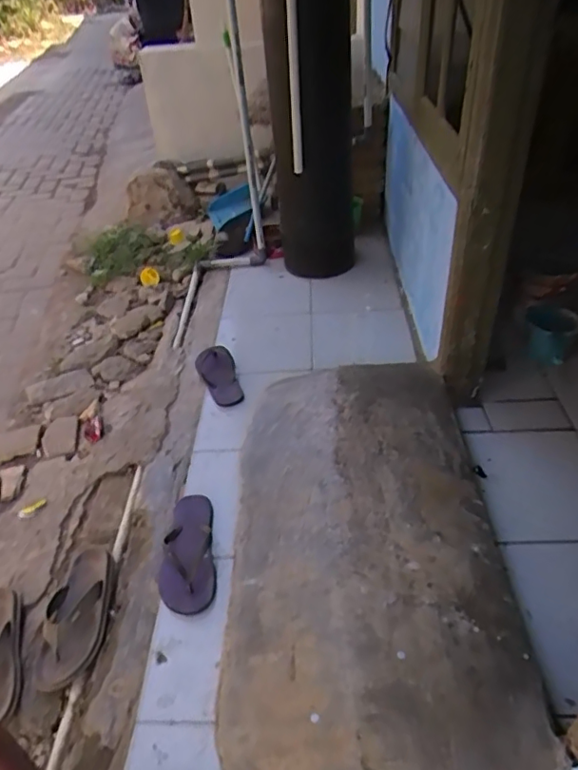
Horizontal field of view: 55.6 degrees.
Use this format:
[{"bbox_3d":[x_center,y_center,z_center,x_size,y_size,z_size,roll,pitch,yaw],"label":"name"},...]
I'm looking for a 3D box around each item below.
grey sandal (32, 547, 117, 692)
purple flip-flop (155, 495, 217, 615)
[{"bbox_3d":[-0.399,0.413,1.029,0.117,0.051,0.271,-6,39,2],"label":"grey sandal"},{"bbox_3d":[-0.204,0.325,1.090,0.109,0.038,0.270,-9,39,-5],"label":"purple flip-flop"}]

